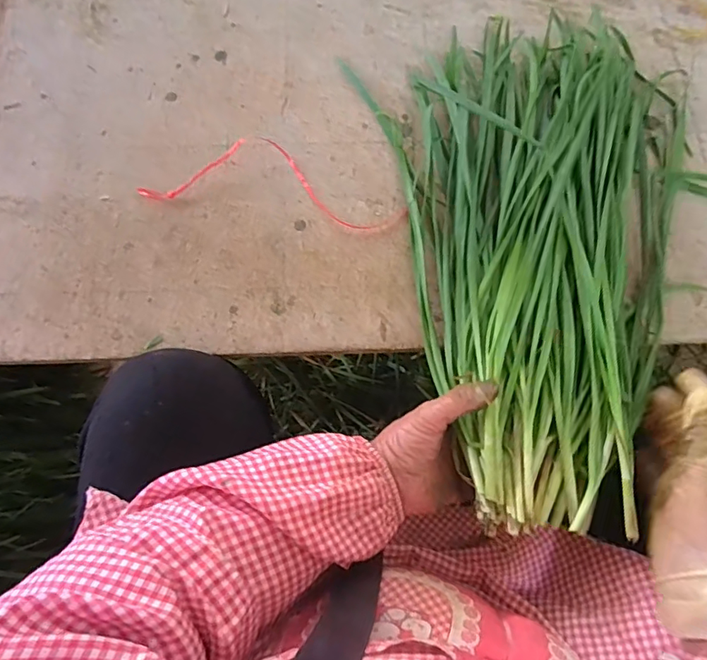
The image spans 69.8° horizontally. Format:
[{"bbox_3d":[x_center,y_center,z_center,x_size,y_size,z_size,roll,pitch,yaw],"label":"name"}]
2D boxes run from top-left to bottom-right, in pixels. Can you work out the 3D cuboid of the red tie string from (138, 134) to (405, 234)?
[{"bbox_3d":[-0.070,-0.145,0.472,0.243,0.016,0.084,9,73,3],"label":"red tie string"}]

